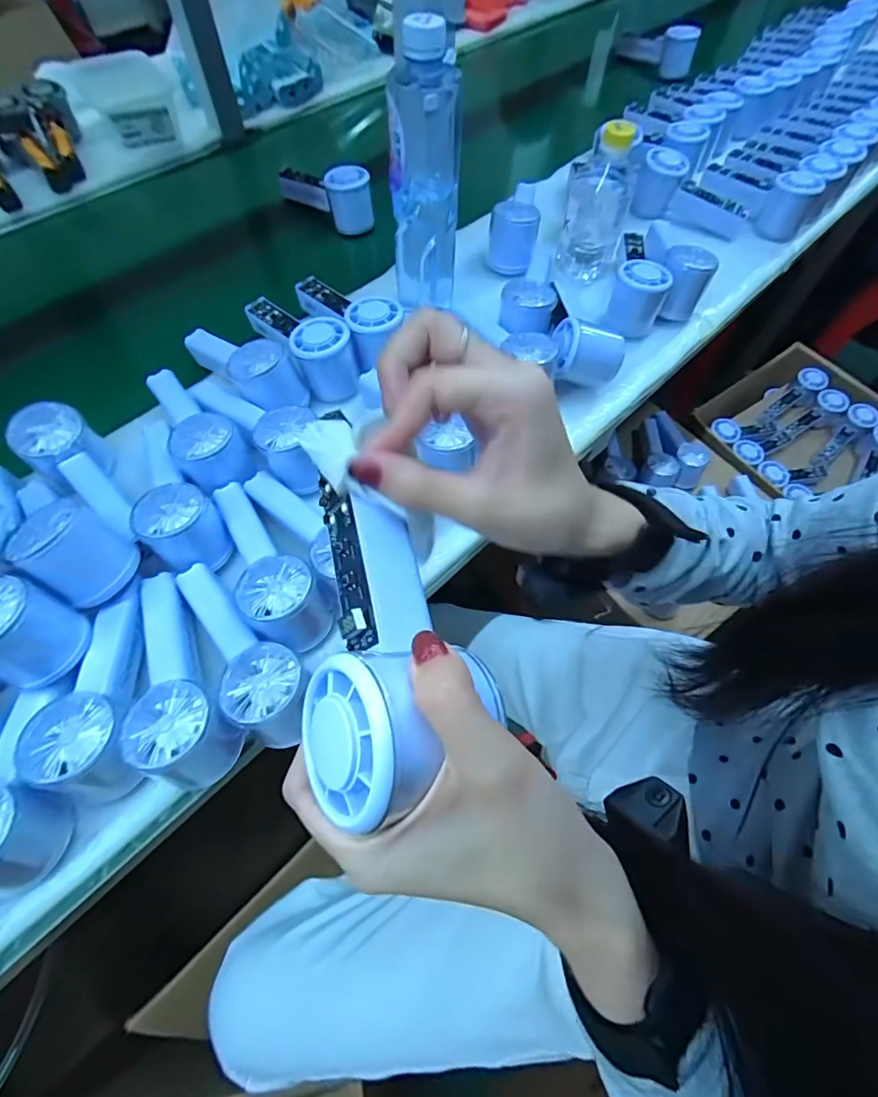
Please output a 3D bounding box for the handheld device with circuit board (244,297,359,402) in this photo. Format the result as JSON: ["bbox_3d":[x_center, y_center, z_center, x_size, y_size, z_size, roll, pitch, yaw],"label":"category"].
[{"bbox_3d":[-0.142,-0.219,0.489,0.057,0.058,0.152,-35,69,-18],"label":"handheld device with circuit board"}]

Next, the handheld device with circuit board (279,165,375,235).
[{"bbox_3d":[-0.153,-0.483,0.637,0.147,0.062,0.047,40,68,17],"label":"handheld device with circuit board"}]

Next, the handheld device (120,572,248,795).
[{"bbox_3d":[-0.190,0.087,0.333,0.056,0.049,0.153,-27,67,-15],"label":"handheld device"}]

